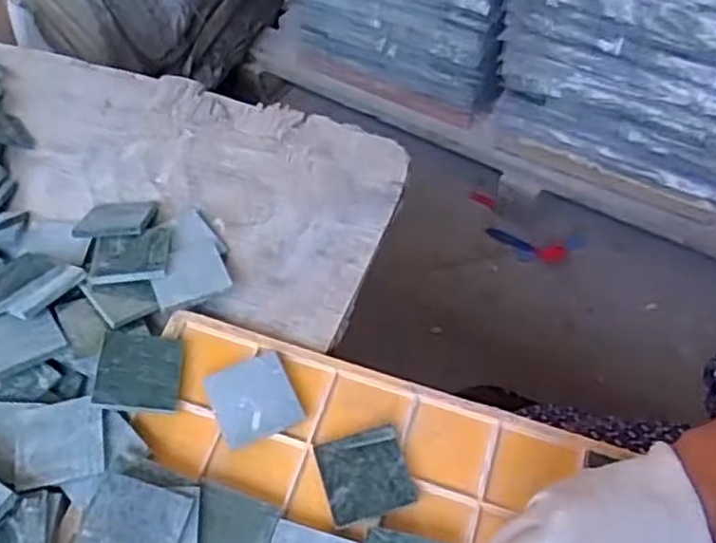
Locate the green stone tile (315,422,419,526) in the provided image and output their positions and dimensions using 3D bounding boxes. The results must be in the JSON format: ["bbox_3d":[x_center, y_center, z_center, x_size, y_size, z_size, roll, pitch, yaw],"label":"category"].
[{"bbox_3d":[0.004,0.117,0.431,0.050,0.007,0.048,-16,54,-7],"label":"green stone tile"}]

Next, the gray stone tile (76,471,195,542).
[{"bbox_3d":[-0.119,0.136,0.393,0.050,0.004,0.049,17,65,0],"label":"gray stone tile"}]

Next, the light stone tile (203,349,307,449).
[{"bbox_3d":[-0.063,0.077,0.454,0.048,0.006,0.050,-22,67,-15],"label":"light stone tile"}]

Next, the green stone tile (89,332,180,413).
[{"bbox_3d":[-0.133,0.060,0.455,0.049,0.008,0.053,11,56,-15],"label":"green stone tile"}]

